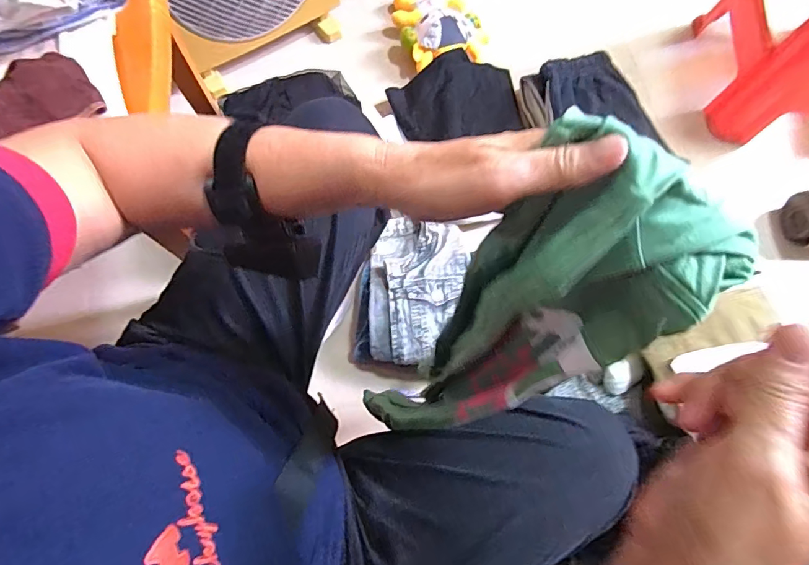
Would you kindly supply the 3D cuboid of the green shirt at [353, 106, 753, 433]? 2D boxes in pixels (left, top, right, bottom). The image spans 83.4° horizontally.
[{"bbox_3d":[0.070,0.036,0.318,0.063,0.299,0.111,-31,74,-39],"label":"green shirt"}]

